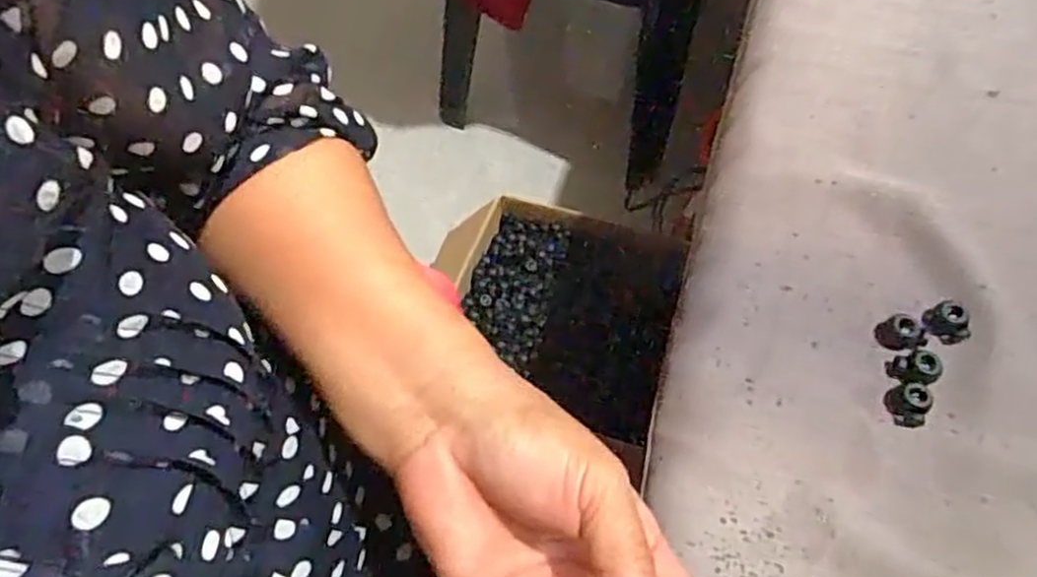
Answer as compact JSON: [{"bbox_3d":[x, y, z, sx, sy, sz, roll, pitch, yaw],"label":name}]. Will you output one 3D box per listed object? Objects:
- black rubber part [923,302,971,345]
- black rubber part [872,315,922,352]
[{"bbox_3d":[0.203,0.017,0.353,0.020,0.009,0.018,-21,61,-11],"label":"black rubber part"},{"bbox_3d":[0.182,0.021,0.354,0.018,0.011,0.017,-1,59,1],"label":"black rubber part"}]

